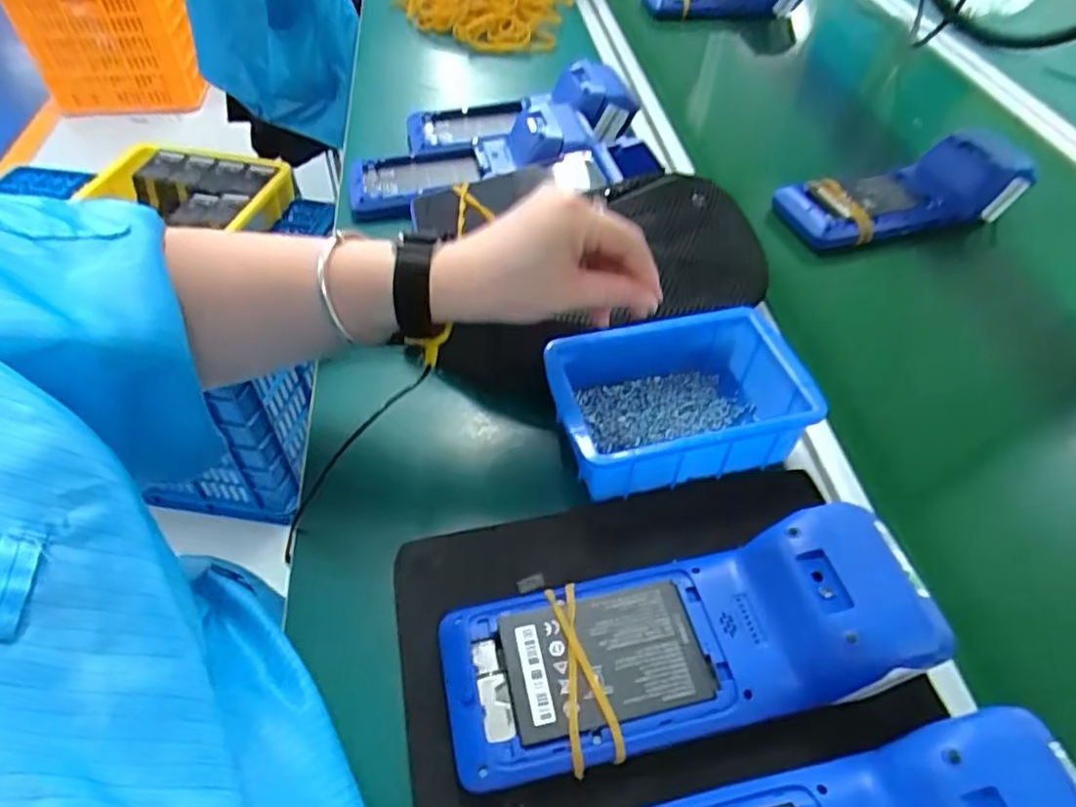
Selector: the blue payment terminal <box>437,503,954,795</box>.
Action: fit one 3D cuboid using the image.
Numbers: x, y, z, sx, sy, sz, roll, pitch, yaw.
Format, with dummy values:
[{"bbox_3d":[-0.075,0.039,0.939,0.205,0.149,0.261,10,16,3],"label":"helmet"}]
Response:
[{"bbox_3d":[0.073,0.108,0.315,0.211,0.055,0.087,-8,51,-9],"label":"blue payment terminal"}]

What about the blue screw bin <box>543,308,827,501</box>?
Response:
[{"bbox_3d":[0.087,0.000,0.418,0.148,0.054,0.098,-10,51,-11],"label":"blue screw bin"}]

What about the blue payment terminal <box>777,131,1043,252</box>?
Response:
[{"bbox_3d":[0.331,-0.195,0.611,0.221,0.063,0.070,-13,52,-13],"label":"blue payment terminal"}]

